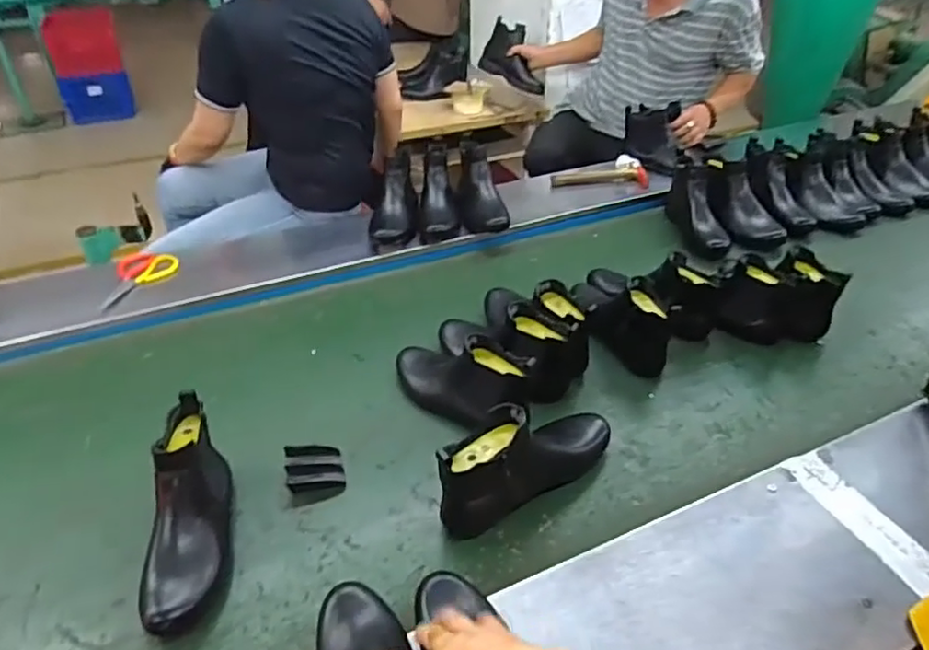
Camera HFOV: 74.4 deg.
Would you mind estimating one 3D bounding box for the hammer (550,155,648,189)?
[{"bbox_3d":[0.364,-0.404,1.658,0.279,0.066,0.093,0,34,34],"label":"hammer"}]

